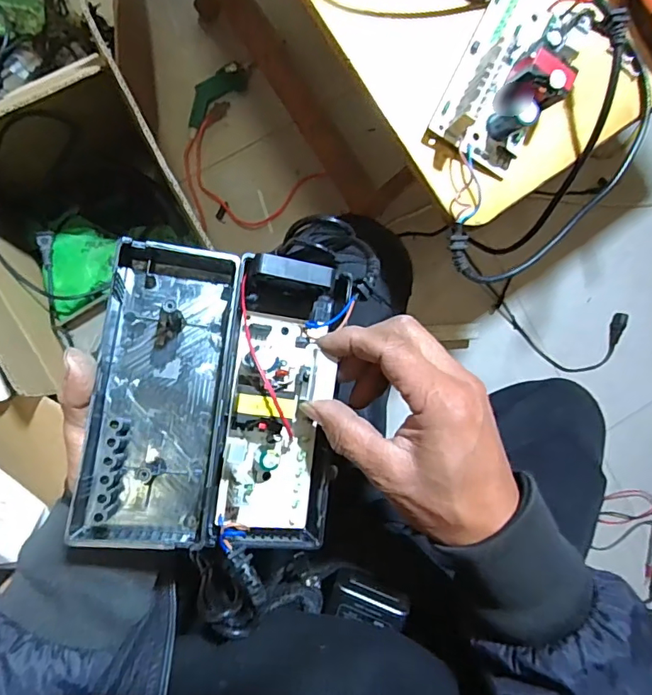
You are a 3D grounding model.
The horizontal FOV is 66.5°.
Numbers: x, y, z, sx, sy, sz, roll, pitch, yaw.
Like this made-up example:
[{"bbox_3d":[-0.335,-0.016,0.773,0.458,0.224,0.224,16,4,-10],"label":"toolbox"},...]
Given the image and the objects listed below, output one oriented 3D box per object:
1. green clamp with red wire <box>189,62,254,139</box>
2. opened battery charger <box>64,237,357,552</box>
[{"bbox_3d":[-0.188,-0.434,0.852,0.048,0.023,0.160,45,85,-6],"label":"green clamp with red wire"},{"bbox_3d":[-0.067,0.031,0.313,0.149,0.053,0.179,8,90,-7],"label":"opened battery charger"}]

